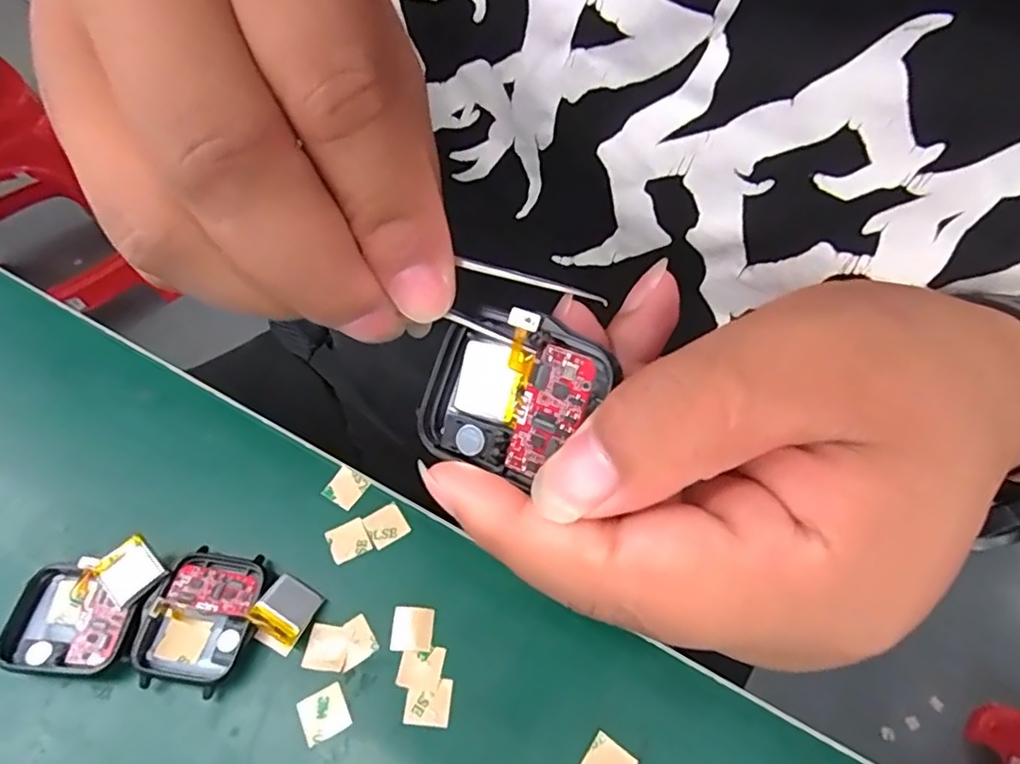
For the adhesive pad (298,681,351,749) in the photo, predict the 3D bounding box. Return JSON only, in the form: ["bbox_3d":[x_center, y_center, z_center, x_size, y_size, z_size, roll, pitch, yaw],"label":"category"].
[{"bbox_3d":[-0.064,0.114,0.207,0.015,0.004,0.015,-23,59,-17],"label":"adhesive pad"}]

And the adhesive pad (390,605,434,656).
[{"bbox_3d":[-0.037,0.092,0.223,0.015,0.004,0.017,4,56,1],"label":"adhesive pad"}]

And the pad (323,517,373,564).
[{"bbox_3d":[-0.065,0.063,0.242,0.016,0.004,0.015,-24,60,-17],"label":"pad"}]

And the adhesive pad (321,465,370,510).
[{"bbox_3d":[-0.070,0.044,0.255,0.015,0.004,0.015,27,59,16],"label":"adhesive pad"}]

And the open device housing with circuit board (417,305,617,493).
[{"bbox_3d":[0.000,0.002,0.138,0.040,0.036,0.011,20,12,20],"label":"open device housing with circuit board"}]

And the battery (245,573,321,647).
[{"bbox_3d":[-0.082,0.083,0.220,0.019,0.004,0.020,36,47,-1],"label":"battery"}]

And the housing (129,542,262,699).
[{"bbox_3d":[-0.112,0.086,0.220,0.037,0.012,0.045,11,56,6],"label":"housing"}]

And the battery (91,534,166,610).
[{"bbox_3d":[-0.140,0.069,0.220,0.019,0.004,0.020,-41,73,-21],"label":"battery"}]

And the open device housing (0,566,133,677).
[{"bbox_3d":[-0.159,0.088,0.218,0.042,0.011,0.035,11,56,6],"label":"open device housing"}]

